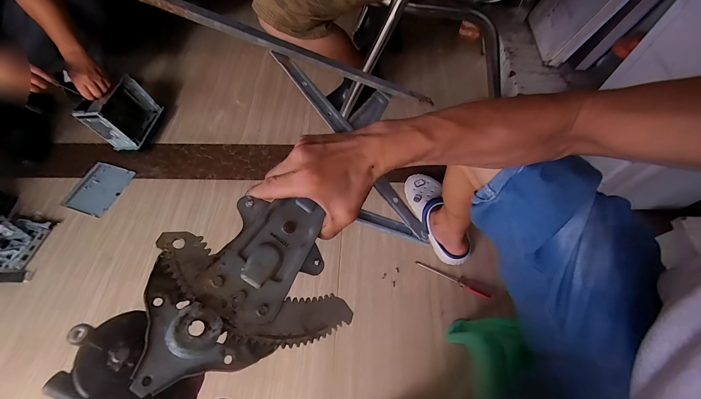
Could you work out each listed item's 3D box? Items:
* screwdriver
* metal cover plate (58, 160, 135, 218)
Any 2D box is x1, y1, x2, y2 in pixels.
[{"bbox_3d":[0.269,0.210,0.789,0.197,0.022,0.017,28,65,17],"label":"screwdriver"},{"bbox_3d":[-0.834,-0.040,0.978,0.163,0.006,0.180,15,62,11],"label":"metal cover plate"}]

